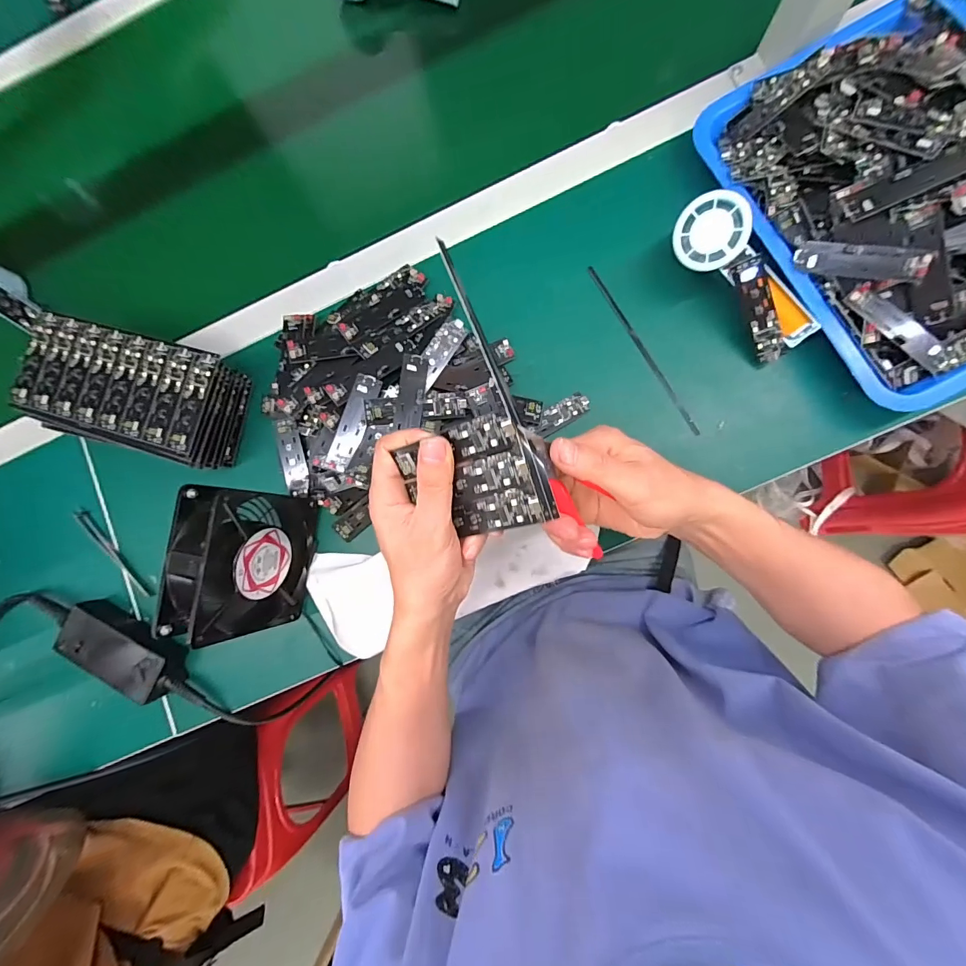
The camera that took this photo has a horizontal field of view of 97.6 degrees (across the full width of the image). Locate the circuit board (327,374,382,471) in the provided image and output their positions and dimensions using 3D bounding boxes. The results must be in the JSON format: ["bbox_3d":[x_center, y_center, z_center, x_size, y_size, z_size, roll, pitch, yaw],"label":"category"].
[{"bbox_3d":[-0.117,-0.055,0.383,0.023,0.005,0.088,19,90,-2],"label":"circuit board"}]

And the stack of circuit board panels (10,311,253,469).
[{"bbox_3d":[-0.343,-0.088,0.425,0.186,0.069,0.105,14,87,6],"label":"stack of circuit board panels"}]

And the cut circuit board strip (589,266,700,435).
[{"bbox_3d":[0.153,-0.130,0.408,0.005,0.006,0.191,-30,84,3],"label":"cut circuit board strip"}]

